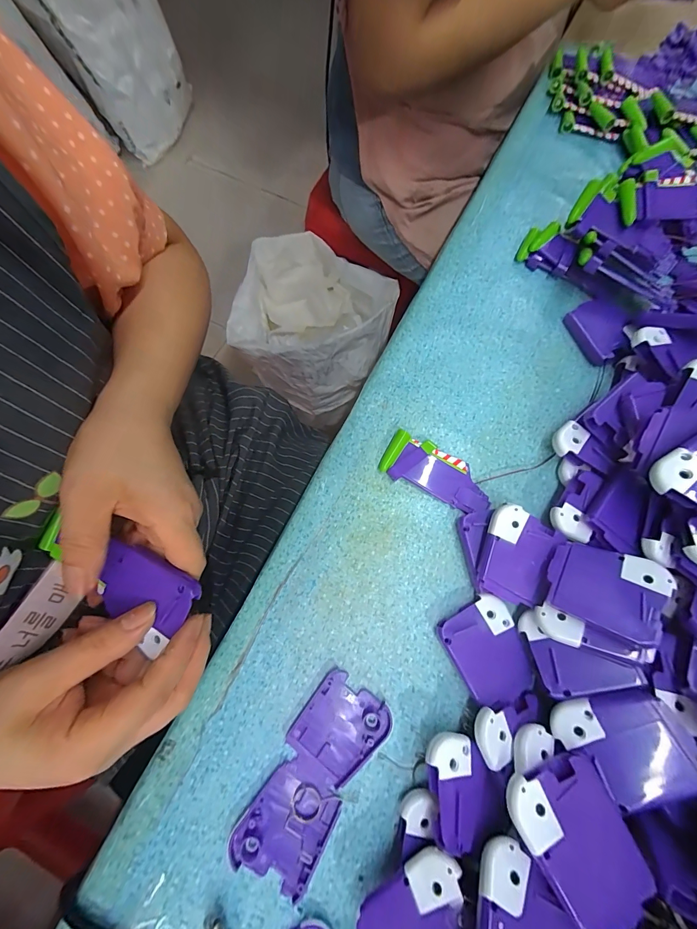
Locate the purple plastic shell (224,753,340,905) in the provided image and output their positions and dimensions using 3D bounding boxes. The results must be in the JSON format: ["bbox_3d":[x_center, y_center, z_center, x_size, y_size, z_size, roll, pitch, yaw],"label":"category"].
[{"bbox_3d":[-0.037,0.225,0.220,0.050,0.007,0.065,31,76,9],"label":"purple plastic shell"}]

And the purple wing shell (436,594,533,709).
[{"bbox_3d":[0.097,0.130,0.244,0.050,0.014,0.062,-28,75,-8],"label":"purple wing shell"}]

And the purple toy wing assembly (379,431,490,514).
[{"bbox_3d":[0.071,0.007,0.280,0.087,0.010,0.038,25,75,7],"label":"purple toy wing assembly"}]

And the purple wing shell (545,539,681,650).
[{"bbox_3d":[0.161,0.077,0.219,0.060,0.005,0.049,18,64,33],"label":"purple wing shell"}]

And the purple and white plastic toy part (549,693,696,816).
[{"bbox_3d":[0.155,0.159,0.196,0.058,0.007,0.051,-32,63,17],"label":"purple and white plastic toy part"}]

